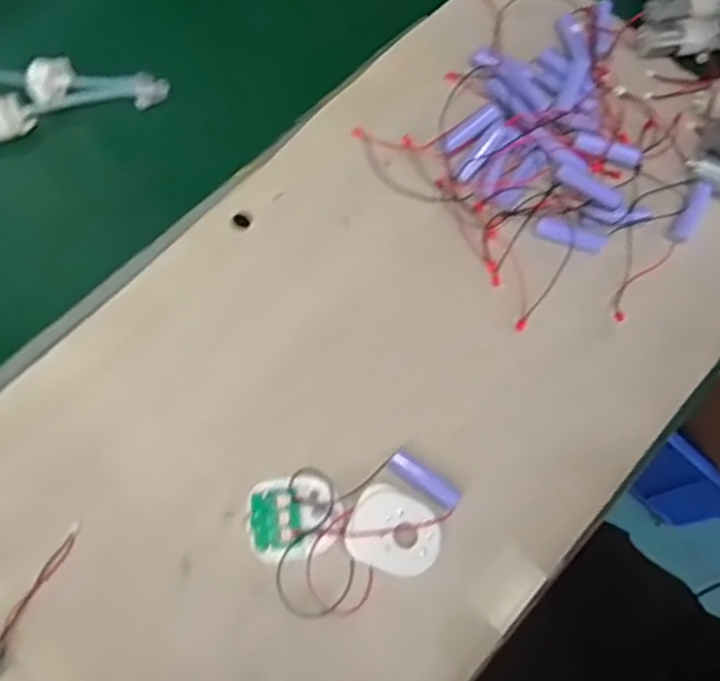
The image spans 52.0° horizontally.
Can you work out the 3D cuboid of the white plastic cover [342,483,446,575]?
[{"bbox_3d":[0.022,0.117,0.449,0.057,0.004,0.046,26,71,2],"label":"white plastic cover"}]

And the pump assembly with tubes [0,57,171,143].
[{"bbox_3d":[-0.239,-0.175,0.534,0.190,0.035,0.068,-7,70,-8],"label":"pump assembly with tubes"}]

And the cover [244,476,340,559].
[{"bbox_3d":[-0.040,0.107,0.449,0.056,0.013,0.044,-6,70,-8],"label":"cover"}]

